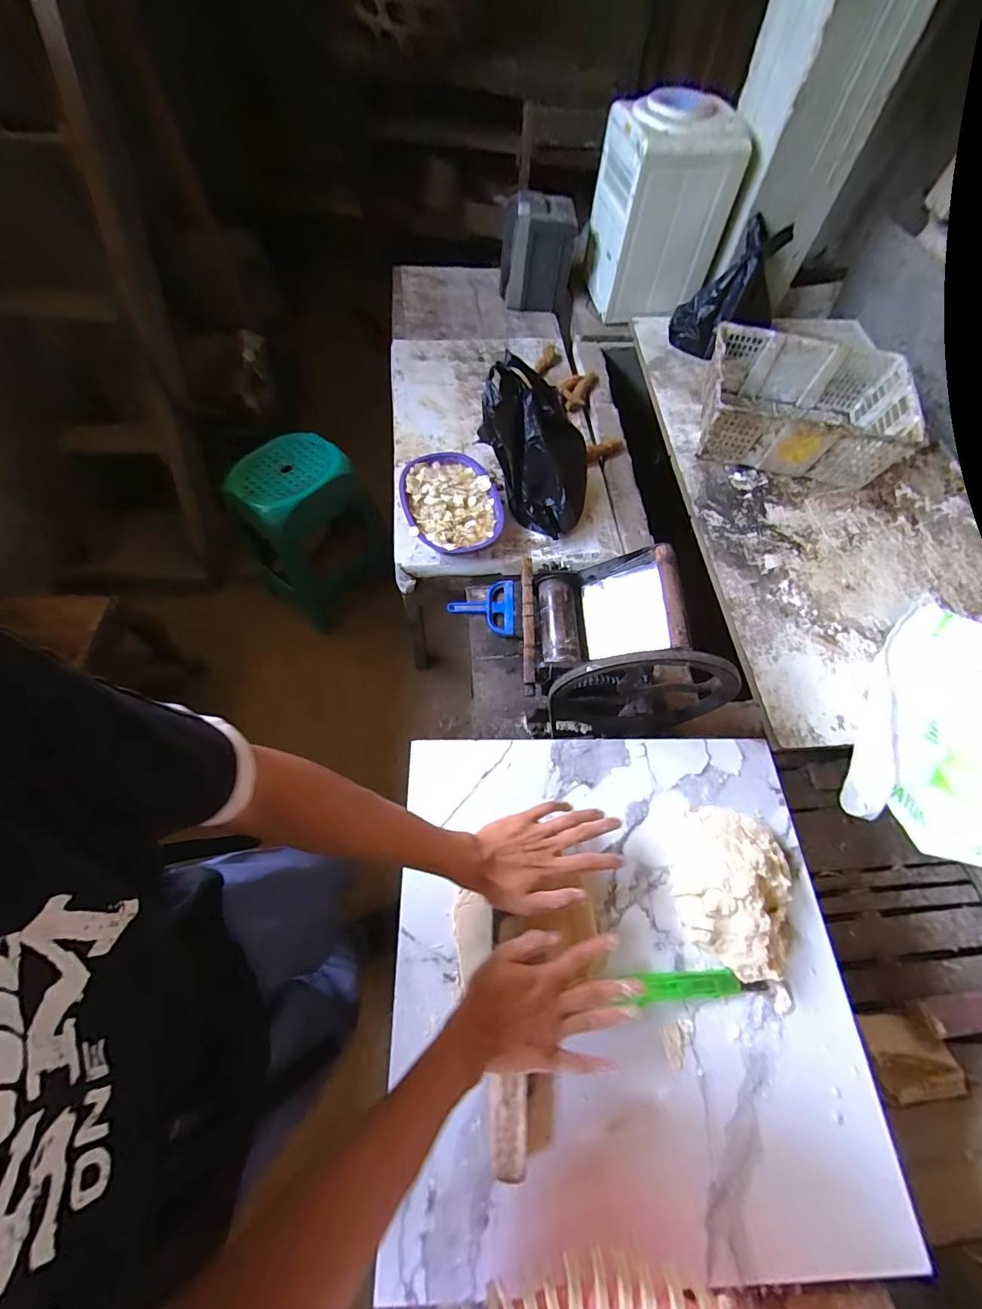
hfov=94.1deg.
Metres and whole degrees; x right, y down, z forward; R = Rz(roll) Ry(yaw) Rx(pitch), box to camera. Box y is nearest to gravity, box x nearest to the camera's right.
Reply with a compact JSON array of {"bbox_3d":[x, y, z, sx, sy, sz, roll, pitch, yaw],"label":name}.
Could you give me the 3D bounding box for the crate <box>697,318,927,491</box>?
[{"bbox_3d":[0.813,-0.671,1.223,0.484,0.158,0.401,14,64,4],"label":"crate"}]

